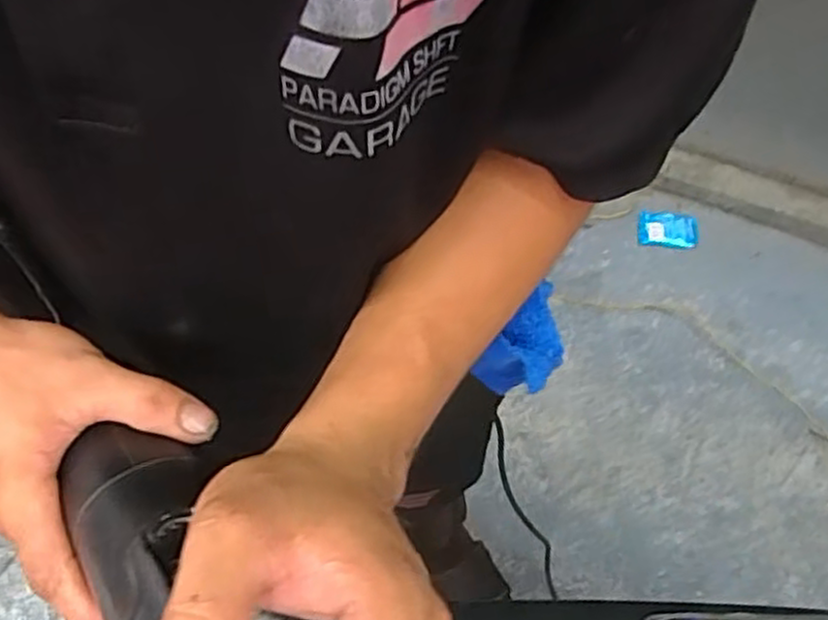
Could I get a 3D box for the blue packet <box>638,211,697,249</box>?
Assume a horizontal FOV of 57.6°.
[{"bbox_3d":[0.523,-0.165,1.558,0.117,0.021,0.083,5,56,6],"label":"blue packet"}]

